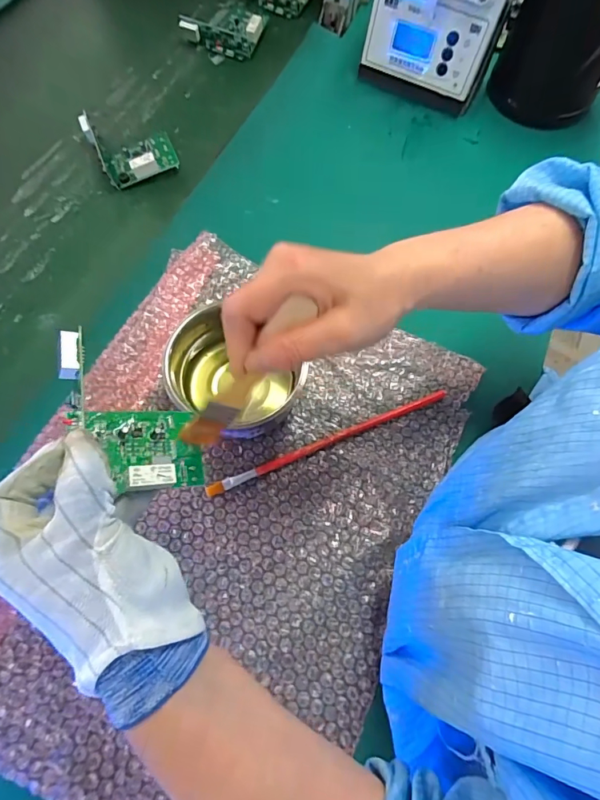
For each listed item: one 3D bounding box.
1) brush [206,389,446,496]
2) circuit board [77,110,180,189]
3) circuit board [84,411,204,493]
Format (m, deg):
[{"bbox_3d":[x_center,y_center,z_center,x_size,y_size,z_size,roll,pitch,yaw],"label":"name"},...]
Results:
[{"bbox_3d":[0.031,0.038,0.408,0.249,0.006,0.010,-22,72,-10],"label":"brush"},{"bbox_3d":[-0.207,-0.311,0.520,0.092,0.029,0.093,-21,72,-10],"label":"circuit board"},{"bbox_3d":[-0.100,0.033,0.283,0.072,0.016,0.058,3,55,-39],"label":"circuit board"}]

